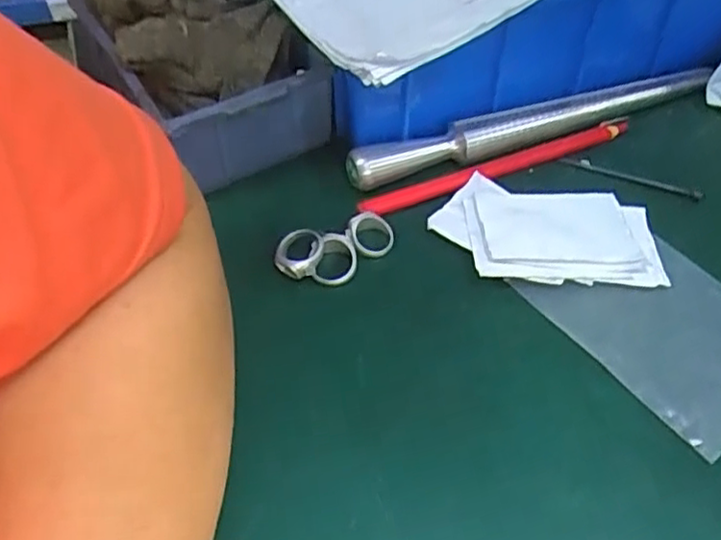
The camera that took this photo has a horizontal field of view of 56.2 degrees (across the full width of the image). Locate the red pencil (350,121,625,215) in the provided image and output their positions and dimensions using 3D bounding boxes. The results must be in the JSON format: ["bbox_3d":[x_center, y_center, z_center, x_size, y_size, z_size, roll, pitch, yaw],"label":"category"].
[{"bbox_3d":[0.075,-0.056,0.358,0.161,0.008,0.013,-19,53,-15],"label":"red pencil"}]

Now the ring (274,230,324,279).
[{"bbox_3d":[-0.029,-0.007,0.320,0.020,0.011,0.025,15,52,13],"label":"ring"}]

